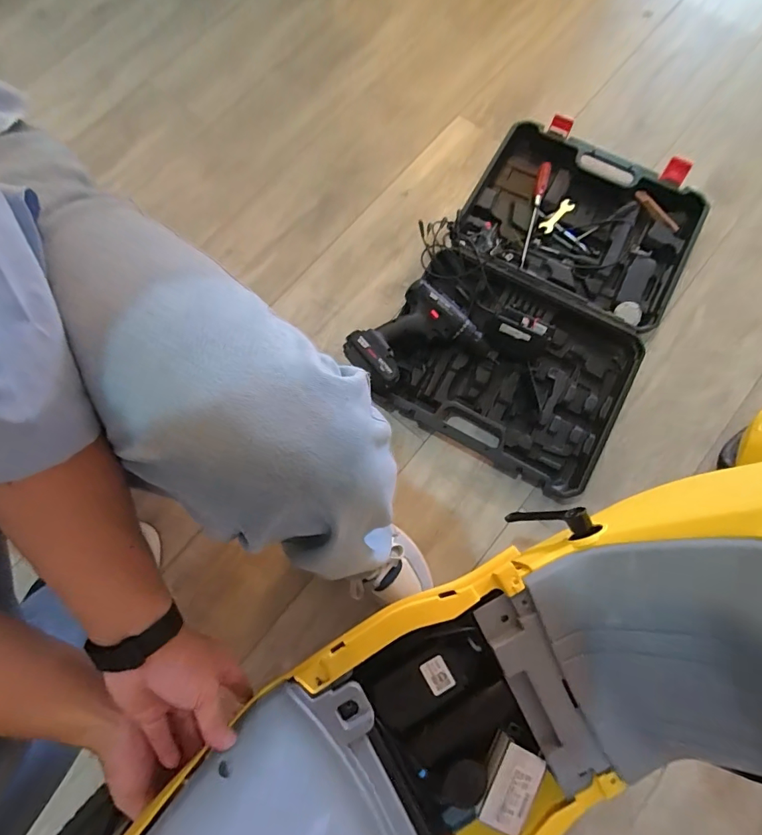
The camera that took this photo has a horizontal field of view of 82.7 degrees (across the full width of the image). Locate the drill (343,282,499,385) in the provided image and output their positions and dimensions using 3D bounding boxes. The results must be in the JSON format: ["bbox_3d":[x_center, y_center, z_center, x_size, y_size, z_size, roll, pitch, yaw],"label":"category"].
[{"bbox_3d":[0.064,-0.122,0.745,0.219,0.077,0.180,-41,79,-8],"label":"drill"}]

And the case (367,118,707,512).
[{"bbox_3d":[0.296,-0.238,0.805,0.434,0.085,0.667,27,79,7],"label":"case"}]

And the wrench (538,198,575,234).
[{"bbox_3d":[0.348,-0.400,0.857,0.026,0.006,0.087,43,81,10],"label":"wrench"}]

